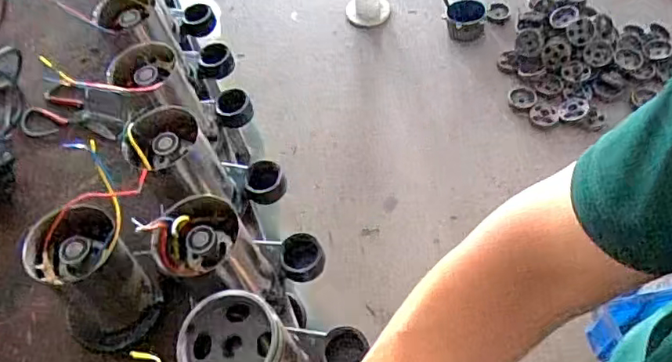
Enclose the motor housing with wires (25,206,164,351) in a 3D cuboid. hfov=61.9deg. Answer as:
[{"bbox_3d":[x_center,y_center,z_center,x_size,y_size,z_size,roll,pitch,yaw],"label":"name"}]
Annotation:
[{"bbox_3d":[-0.272,0.117,0.631,0.096,0.196,0.103,-3,56,5],"label":"motor housing with wires"}]

